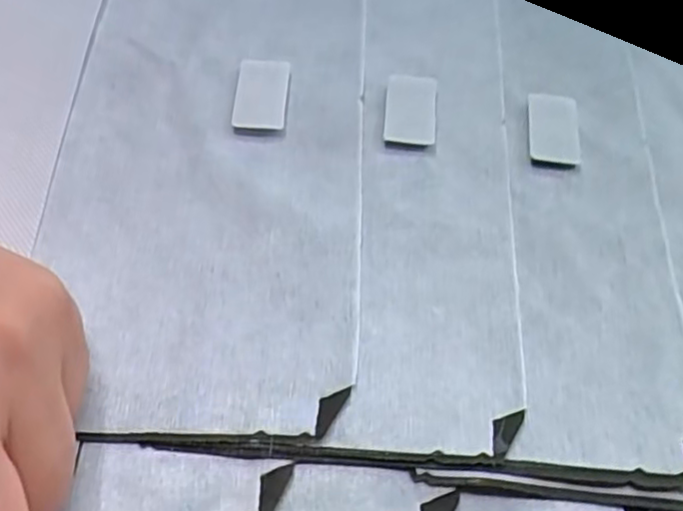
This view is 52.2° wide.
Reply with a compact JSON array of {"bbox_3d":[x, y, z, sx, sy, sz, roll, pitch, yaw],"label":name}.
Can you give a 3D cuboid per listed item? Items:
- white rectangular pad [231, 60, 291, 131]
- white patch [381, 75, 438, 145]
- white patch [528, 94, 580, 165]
[{"bbox_3d":[-0.029,-0.059,0.254,0.019,0.006,0.031,4,53,-2],"label":"white rectangular pad"},{"bbox_3d":[0.026,-0.055,0.260,0.019,0.004,0.036,7,53,0],"label":"white patch"},{"bbox_3d":[0.079,-0.047,0.263,0.018,0.007,0.035,7,53,1],"label":"white patch"}]

